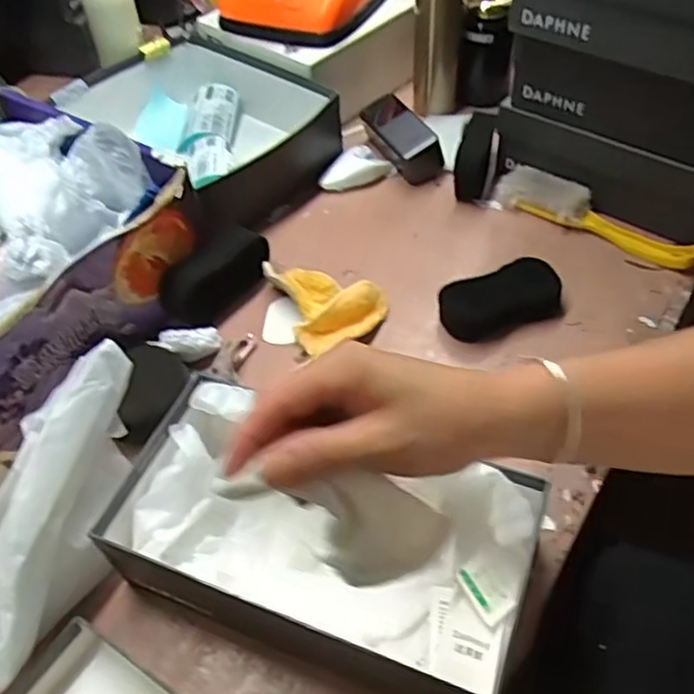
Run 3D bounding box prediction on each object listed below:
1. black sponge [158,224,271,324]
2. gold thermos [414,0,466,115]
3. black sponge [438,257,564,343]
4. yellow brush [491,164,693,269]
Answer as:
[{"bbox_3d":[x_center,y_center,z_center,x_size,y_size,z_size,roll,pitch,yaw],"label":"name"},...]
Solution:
[{"bbox_3d":[-0.138,-0.074,0.727,0.051,0.071,0.129,34,60,28],"label":"black sponge"},{"bbox_3d":[0.117,-0.413,0.844,0.060,0.237,0.051,2,50,6],"label":"gold thermos"},{"bbox_3d":[0.161,-0.049,0.694,0.129,0.030,0.066,-20,51,-12],"label":"black sponge"},{"bbox_3d":[0.283,-0.153,0.767,0.240,0.033,0.054,29,58,25],"label":"yellow brush"}]

